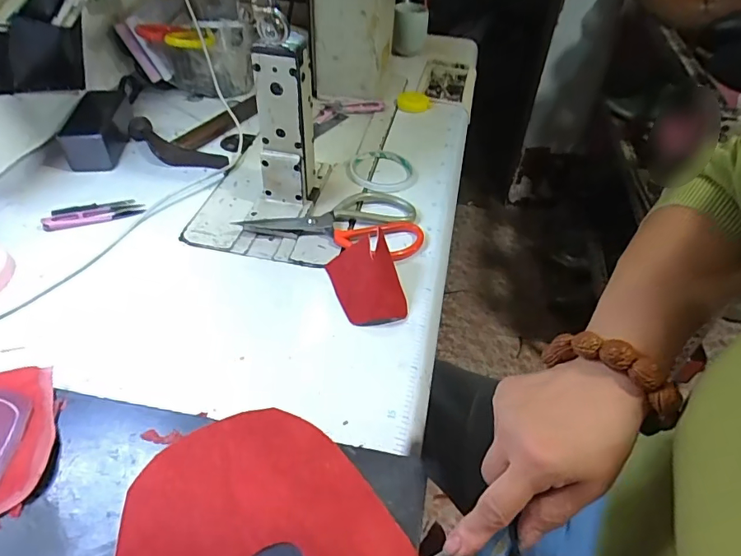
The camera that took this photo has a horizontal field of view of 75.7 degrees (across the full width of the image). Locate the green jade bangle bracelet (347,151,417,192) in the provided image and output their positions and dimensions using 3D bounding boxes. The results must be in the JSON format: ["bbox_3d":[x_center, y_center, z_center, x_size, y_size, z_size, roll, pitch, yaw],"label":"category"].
[{"bbox_3d":[0.015,-0.141,0.622,0.092,0.008,0.088,1,45,-1],"label":"green jade bangle bracelet"}]

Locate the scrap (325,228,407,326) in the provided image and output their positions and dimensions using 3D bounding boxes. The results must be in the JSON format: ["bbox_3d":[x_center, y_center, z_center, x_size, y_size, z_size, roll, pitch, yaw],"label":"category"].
[{"bbox_3d":[-0.005,-0.002,0.463,0.057,0.045,0.093,-13,47,-15],"label":"scrap"}]

